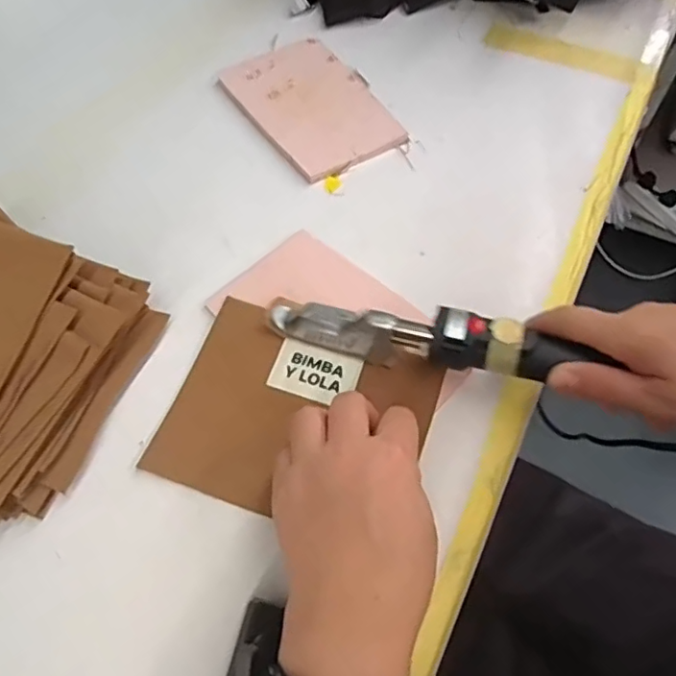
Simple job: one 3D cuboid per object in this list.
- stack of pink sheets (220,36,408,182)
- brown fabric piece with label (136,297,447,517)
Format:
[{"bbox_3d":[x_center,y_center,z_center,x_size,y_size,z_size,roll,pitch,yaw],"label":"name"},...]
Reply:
[{"bbox_3d":[-0.026,-0.224,0.542,0.116,0.006,0.182,-30,63,-16],"label":"stack of pink sheets"},{"bbox_3d":[-0.029,0.052,0.382,0.170,0.010,0.132,16,64,14],"label":"brown fabric piece with label"}]

